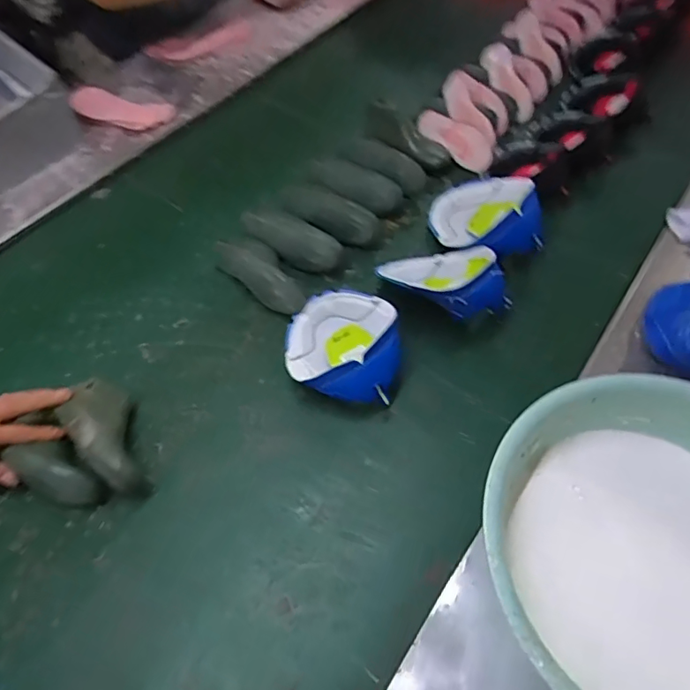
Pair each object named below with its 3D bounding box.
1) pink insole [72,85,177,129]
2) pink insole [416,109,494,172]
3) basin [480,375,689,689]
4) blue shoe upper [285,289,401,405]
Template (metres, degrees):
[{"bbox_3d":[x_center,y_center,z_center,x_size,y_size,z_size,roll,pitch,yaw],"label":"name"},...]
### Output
[{"bbox_3d":[-0.386,-0.406,0.894,0.165,0.009,0.080,15,57,-3],"label":"pink insole"},{"bbox_3d":[0.186,-0.345,0.880,0.138,0.058,0.017,26,44,-1],"label":"pink insole"},{"bbox_3d":[0.266,0.181,0.453,0.293,0.119,0.297,0,58,-1],"label":"basin"},{"bbox_3d":[-0.005,-0.008,0.657,0.133,0.080,0.162,-3,58,-3],"label":"blue shoe upper"}]

